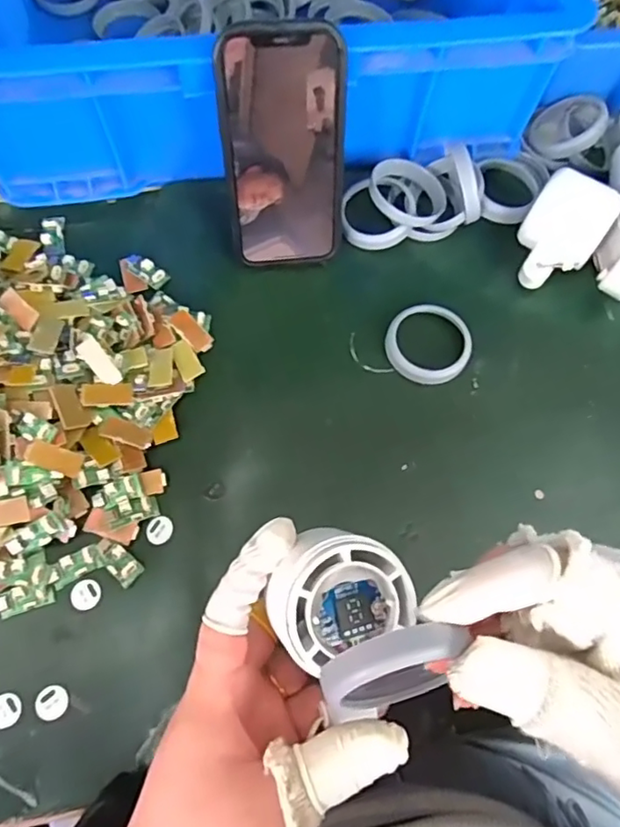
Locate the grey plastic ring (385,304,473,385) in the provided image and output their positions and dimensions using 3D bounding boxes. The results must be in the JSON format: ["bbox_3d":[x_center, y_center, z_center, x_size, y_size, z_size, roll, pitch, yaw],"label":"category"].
[{"bbox_3d":[0.083,-0.049,0.402,0.057,0.010,0.058,1,68,-1],"label":"grey plastic ring"}]

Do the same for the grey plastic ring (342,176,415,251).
[{"bbox_3d":[0.051,-0.152,0.439,0.054,0.020,0.055,1,68,-1],"label":"grey plastic ring"}]

